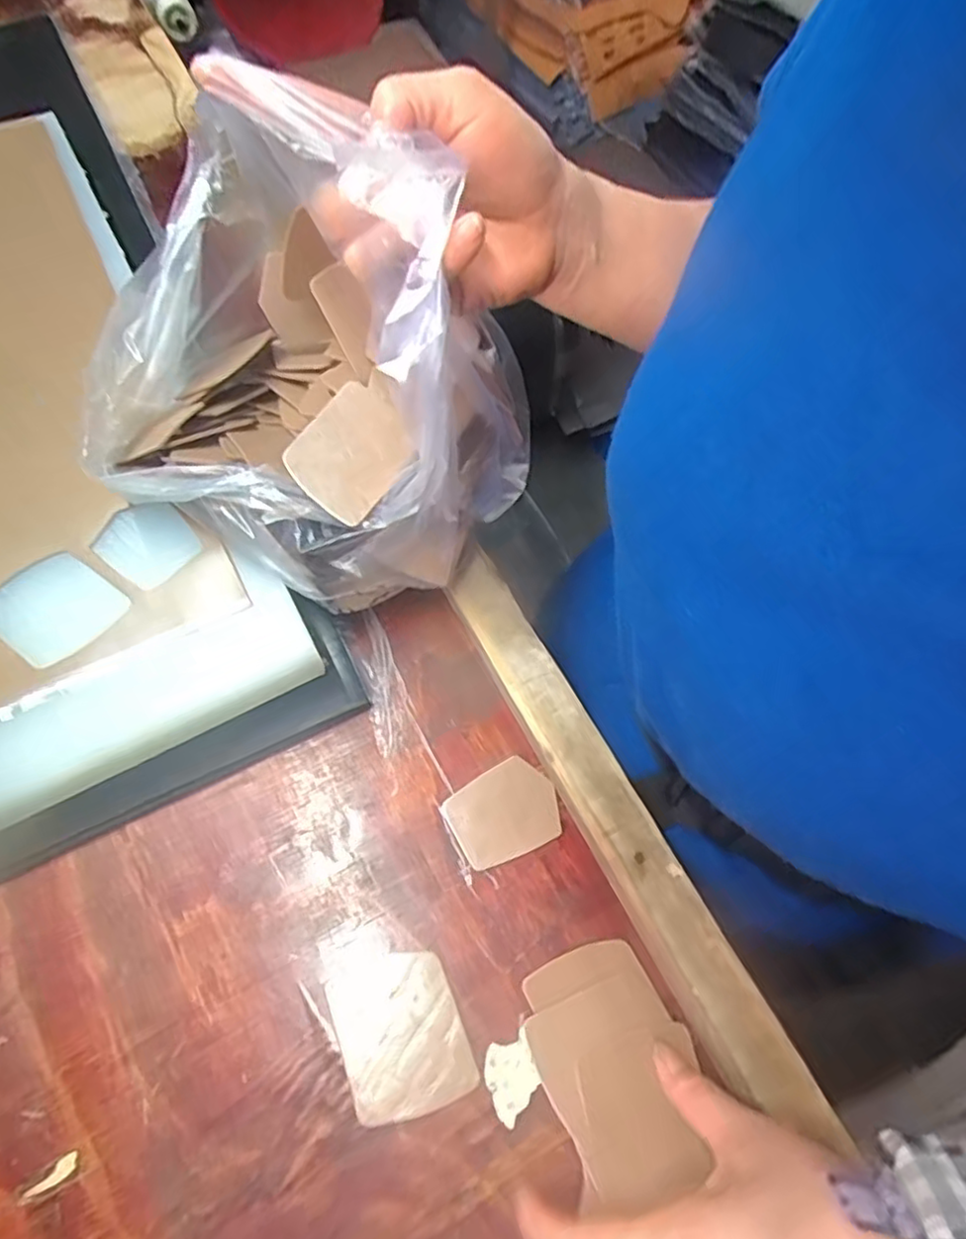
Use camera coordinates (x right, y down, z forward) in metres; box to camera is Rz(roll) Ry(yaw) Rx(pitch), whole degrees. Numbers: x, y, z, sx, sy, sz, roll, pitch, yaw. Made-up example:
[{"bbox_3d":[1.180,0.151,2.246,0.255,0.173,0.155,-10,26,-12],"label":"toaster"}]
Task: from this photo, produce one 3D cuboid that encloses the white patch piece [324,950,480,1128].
[{"bbox_3d":[-0.040,0.198,0.315,0.057,0.004,0.068,-20,66,-11],"label":"white patch piece"}]

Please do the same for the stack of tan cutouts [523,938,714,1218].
[{"bbox_3d":[0.061,0.203,0.302,0.068,0.024,0.091,-20,66,-11],"label":"stack of tan cutouts"}]

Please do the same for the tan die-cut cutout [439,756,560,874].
[{"bbox_3d":[0.012,0.107,0.363,0.058,0.004,0.048,-28,68,-14],"label":"tan die-cut cutout"}]

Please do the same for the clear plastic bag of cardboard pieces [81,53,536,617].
[{"bbox_3d":[-0.098,-0.139,0.328,0.209,0.195,0.168,24,66,10],"label":"clear plastic bag of cardboard pieces"}]

